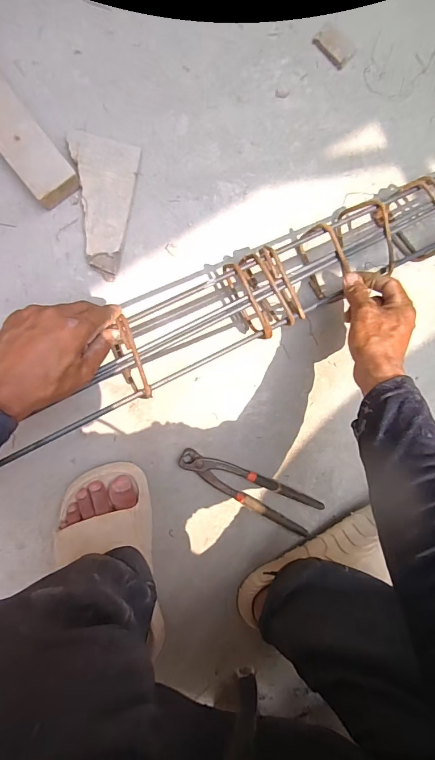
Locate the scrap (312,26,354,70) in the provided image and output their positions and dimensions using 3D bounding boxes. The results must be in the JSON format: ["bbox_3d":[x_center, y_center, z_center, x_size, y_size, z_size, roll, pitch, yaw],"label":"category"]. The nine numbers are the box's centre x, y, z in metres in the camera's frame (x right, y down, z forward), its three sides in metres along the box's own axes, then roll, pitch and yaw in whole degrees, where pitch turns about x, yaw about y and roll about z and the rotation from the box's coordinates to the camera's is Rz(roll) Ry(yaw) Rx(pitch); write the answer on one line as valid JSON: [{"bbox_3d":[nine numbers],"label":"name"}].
[{"bbox_3d":[0.159,-0.454,0.514,0.035,0.007,0.053,-45,96,-3],"label":"scrap"}]

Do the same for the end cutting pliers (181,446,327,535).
[{"bbox_3d":[0.047,0.155,0.548,0.217,0.020,0.053,29,89,-7],"label":"end cutting pliers"}]

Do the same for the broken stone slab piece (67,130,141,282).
[{"bbox_3d":[-0.155,-0.222,0.484,0.083,0.025,0.163,11,91,-7],"label":"broken stone slab piece"}]

